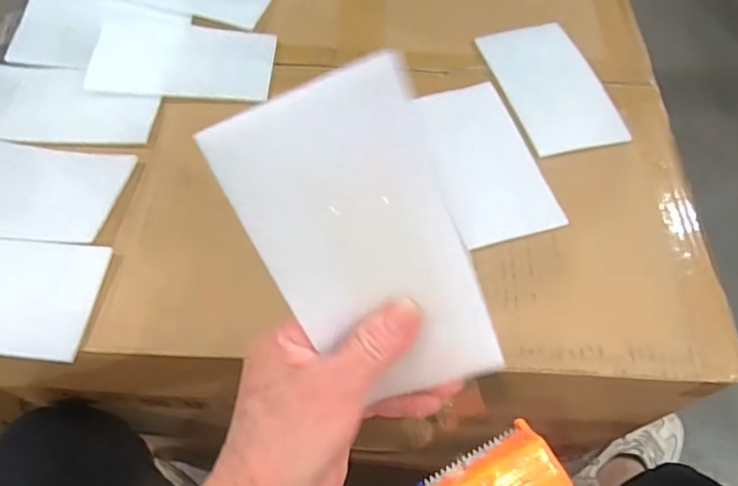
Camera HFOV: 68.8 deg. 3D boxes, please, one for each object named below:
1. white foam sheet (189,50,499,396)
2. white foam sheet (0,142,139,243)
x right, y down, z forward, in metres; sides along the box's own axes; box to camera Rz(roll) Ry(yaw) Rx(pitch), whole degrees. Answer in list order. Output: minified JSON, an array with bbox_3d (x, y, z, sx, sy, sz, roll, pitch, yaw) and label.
[{"bbox_3d":[0.000,0.004,0.218,0.076,0.136,0.011,-24,23,-1],"label":"white foam sheet"},{"bbox_3d":[-0.251,-0.040,0.385,0.141,0.006,0.079,7,60,1],"label":"white foam sheet"}]

